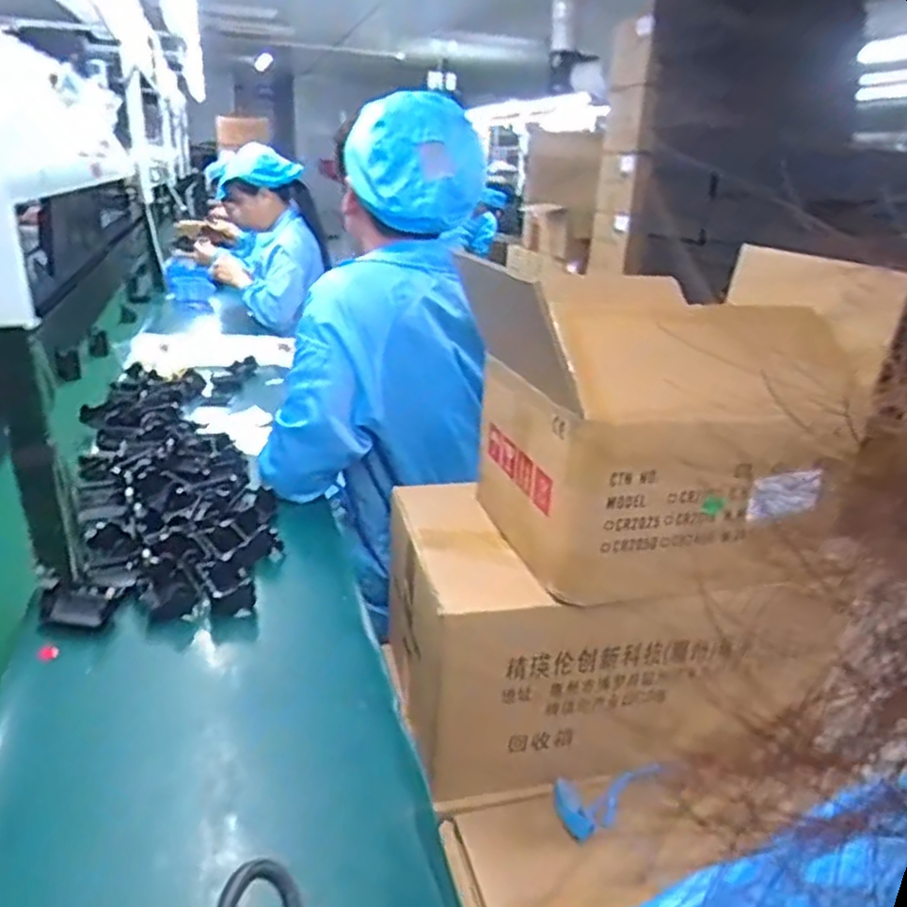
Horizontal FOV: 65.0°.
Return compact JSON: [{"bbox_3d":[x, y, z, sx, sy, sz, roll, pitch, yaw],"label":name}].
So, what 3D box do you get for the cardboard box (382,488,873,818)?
[{"bbox_3d":[0.171,0.235,0.953,0.481,0.266,0.302,0,21,-8],"label":"cardboard box"}]

